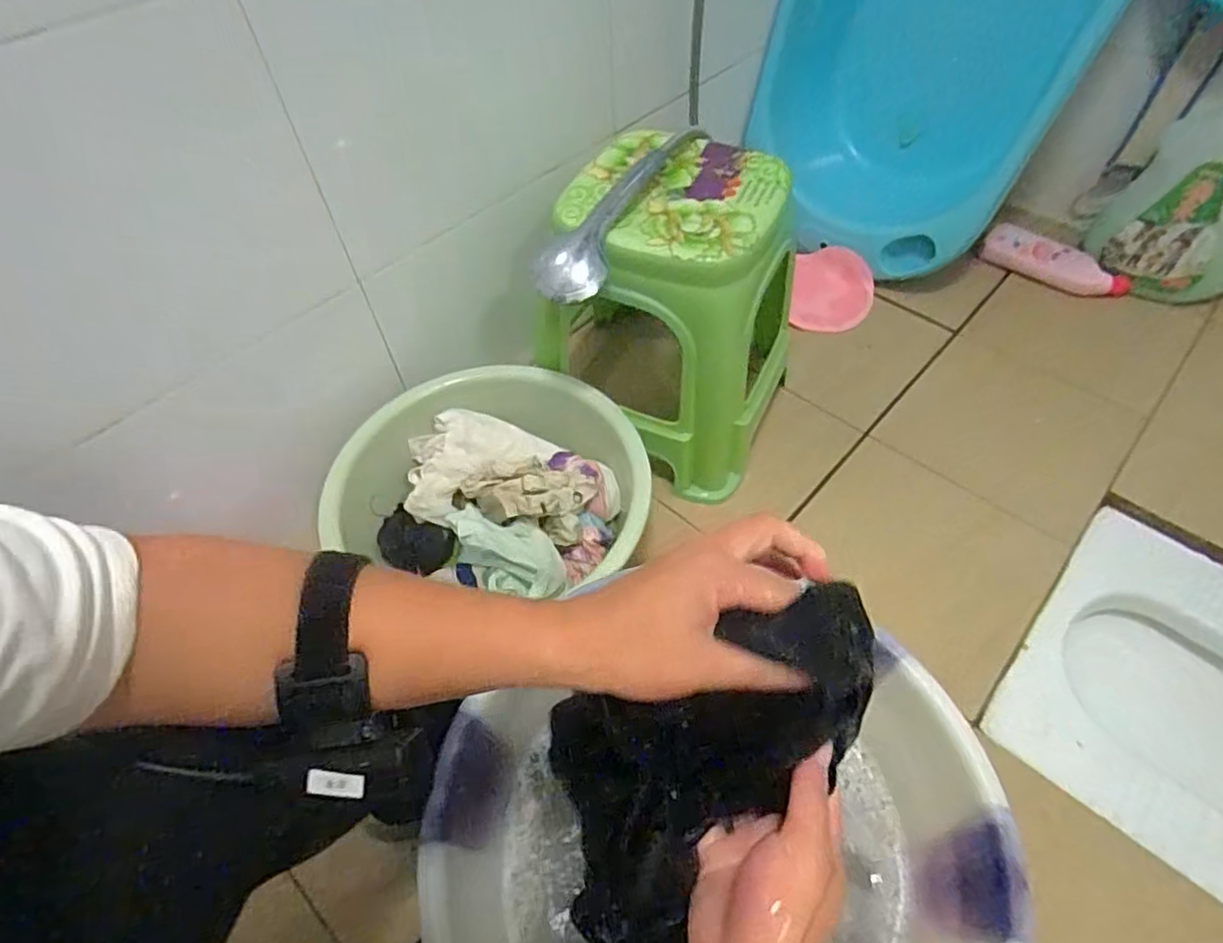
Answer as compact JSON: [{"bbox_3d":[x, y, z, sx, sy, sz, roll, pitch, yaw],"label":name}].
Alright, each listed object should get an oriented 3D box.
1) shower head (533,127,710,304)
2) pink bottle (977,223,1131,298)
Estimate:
[{"bbox_3d":[0.009,-0.309,0.752,0.084,0.061,0.297,22,57,18],"label":"shower head"},{"bbox_3d":[0.763,-0.366,1.116,0.231,0.046,0.079,27,58,21],"label":"pink bottle"}]

